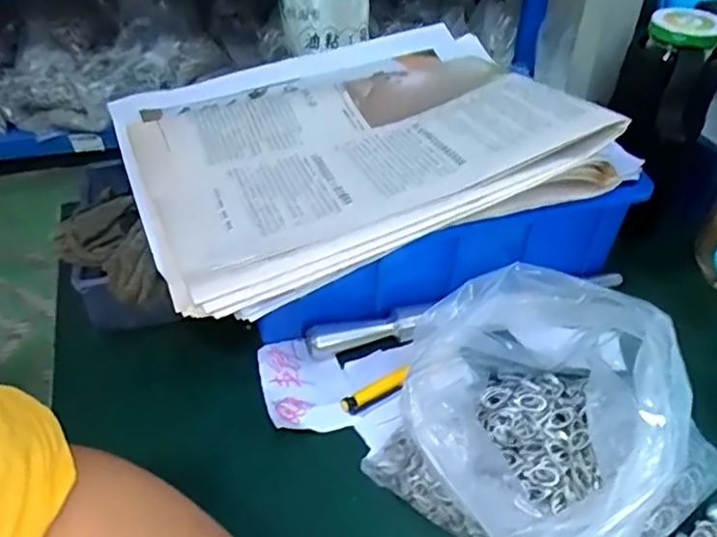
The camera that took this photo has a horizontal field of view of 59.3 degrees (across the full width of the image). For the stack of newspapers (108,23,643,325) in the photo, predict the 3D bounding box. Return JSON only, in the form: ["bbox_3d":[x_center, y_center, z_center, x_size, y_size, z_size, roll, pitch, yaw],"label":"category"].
[{"bbox_3d":[-0.006,-0.104,0.445,0.306,0.049,0.266,-17,42,-19],"label":"stack of newspapers"}]

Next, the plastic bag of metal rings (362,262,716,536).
[{"bbox_3d":[0.102,0.076,0.338,0.165,0.098,0.148,-25,46,-27],"label":"plastic bag of metal rings"}]

